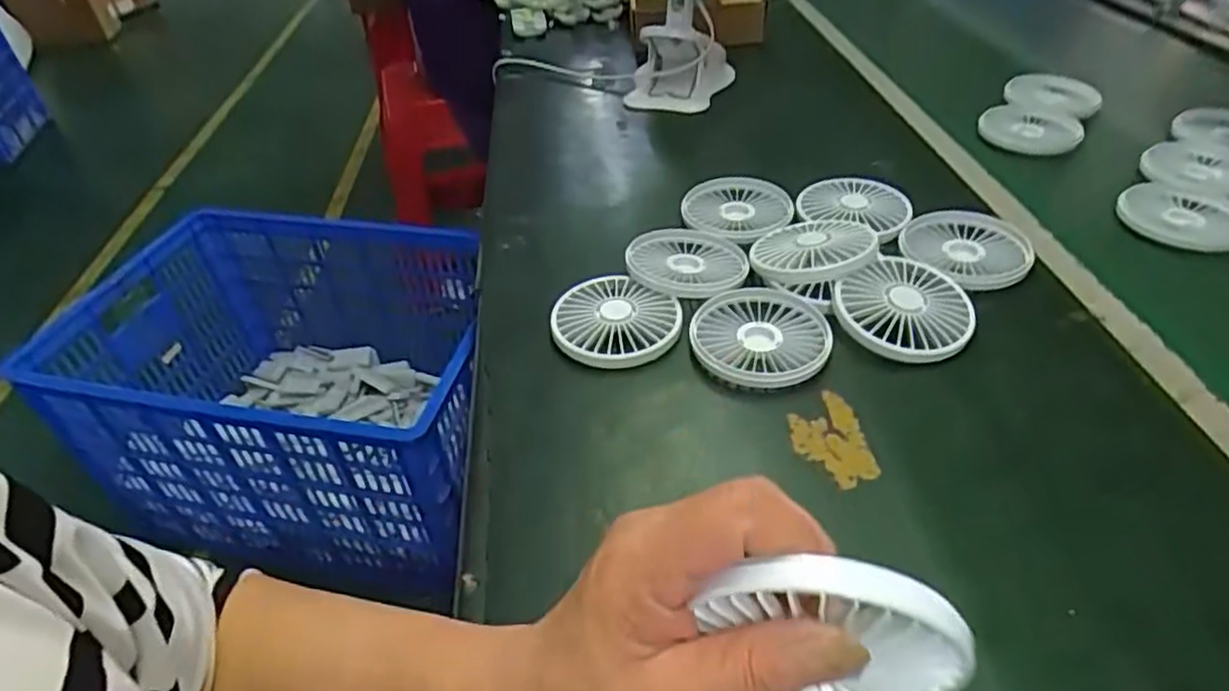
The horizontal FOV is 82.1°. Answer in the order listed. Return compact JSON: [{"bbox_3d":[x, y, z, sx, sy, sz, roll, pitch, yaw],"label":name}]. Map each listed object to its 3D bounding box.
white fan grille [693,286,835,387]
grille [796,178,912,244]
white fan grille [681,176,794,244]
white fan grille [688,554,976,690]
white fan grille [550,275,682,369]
[{"bbox_3d":[0.097,-0.006,0.474,0.089,0.017,0.091,-4,40,1],"label":"white fan grille"},{"bbox_3d":[0.200,-0.117,0.594,0.091,0.012,0.091,-3,40,3],"label":"grille"},{"bbox_3d":[0.104,-0.116,0.603,0.090,0.014,0.096,7,42,14],"label":"white fan grille"},{"bbox_3d":[0.066,0.094,0.219,0.077,0.080,0.012,2,41,8],"label":"white fan grille"},{"bbox_3d":[-0.001,-0.015,0.491,0.082,0.022,0.081,-3,40,3],"label":"white fan grille"}]

